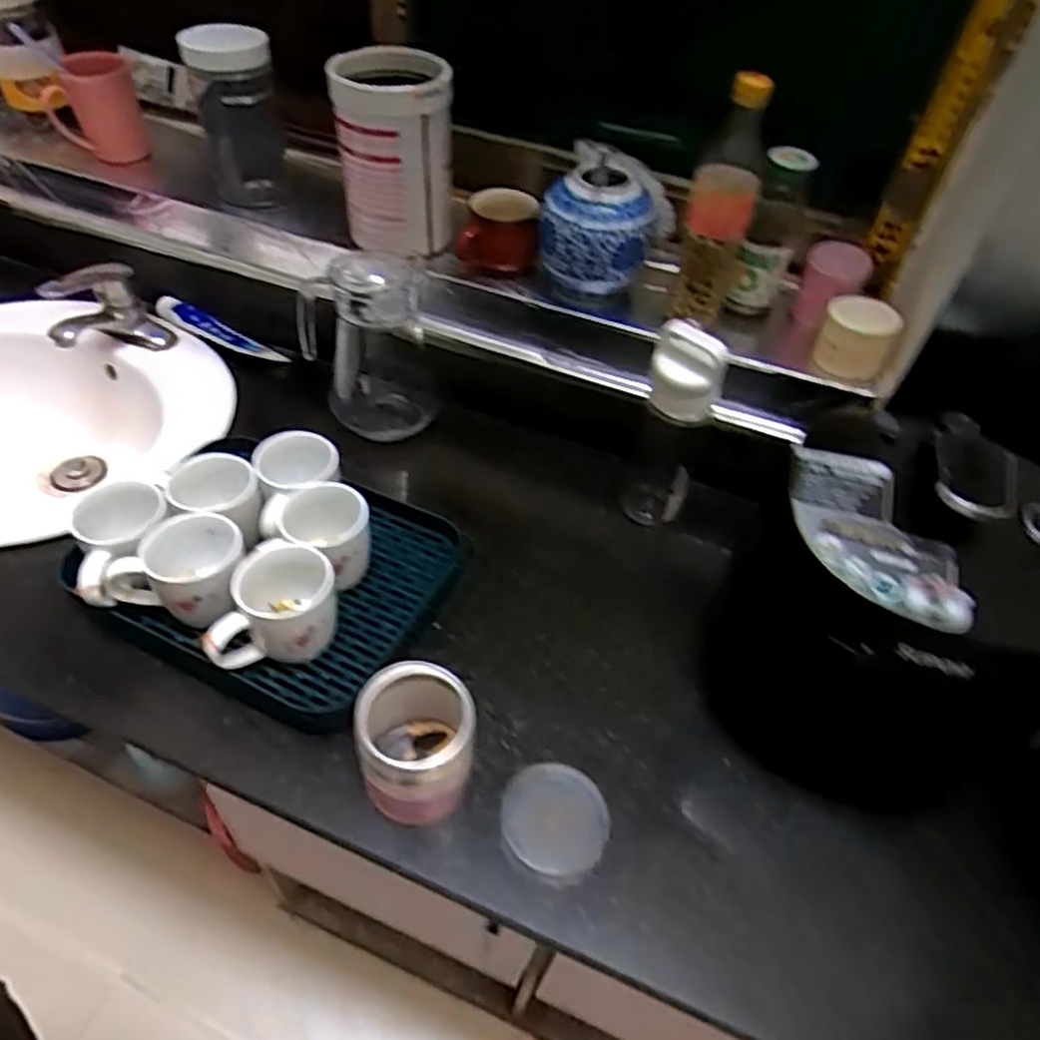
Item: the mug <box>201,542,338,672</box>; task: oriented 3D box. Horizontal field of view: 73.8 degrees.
[{"bbox_3d":[-0.218,0.082,0.618,0.105,0.092,0.085,-11,48,-16],"label":"mug"}]

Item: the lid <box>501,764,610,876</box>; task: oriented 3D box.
[{"bbox_3d":[0.028,0.239,0.554,0.085,0.016,0.079,3,46,-3],"label":"lid"}]

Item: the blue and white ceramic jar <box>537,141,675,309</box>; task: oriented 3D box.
[{"bbox_3d":[0.094,-0.327,0.779,0.138,0.139,0.131,3,46,-3],"label":"blue and white ceramic jar"}]

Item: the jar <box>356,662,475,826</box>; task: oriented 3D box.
[{"bbox_3d":[-0.081,0.174,0.547,0.084,0.100,0.096,8,46,1],"label":"jar"}]

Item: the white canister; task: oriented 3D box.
[{"bbox_3d":[-0.144,-0.417,0.798,0.124,0.187,0.104,2,46,-4],"label":"white canister"}]

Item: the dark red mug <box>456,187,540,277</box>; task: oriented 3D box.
[{"bbox_3d":[-0.022,-0.339,0.819,0.089,0.073,0.073,12,46,5],"label":"dark red mug"}]

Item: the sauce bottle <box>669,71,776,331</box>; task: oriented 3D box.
[{"bbox_3d":[0.198,-0.306,0.688,0.063,0.226,0.052,16,46,9],"label":"sauce bottle"}]

